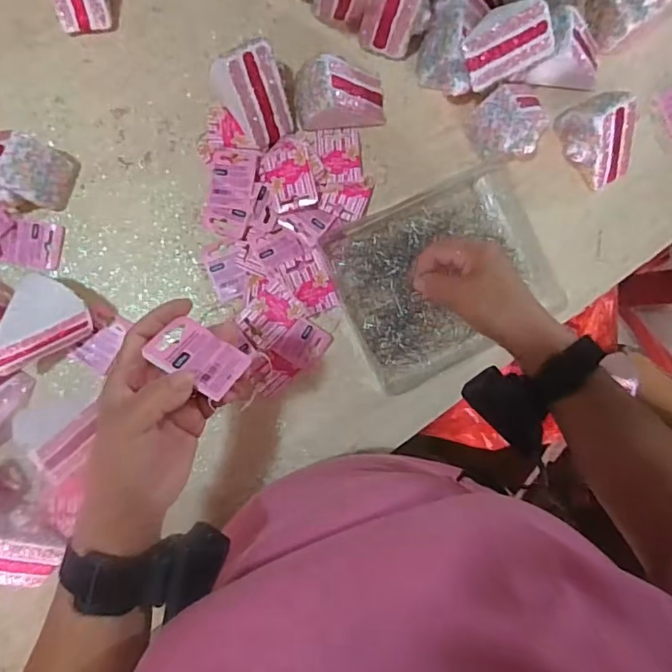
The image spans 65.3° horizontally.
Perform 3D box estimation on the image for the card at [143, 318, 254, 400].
[{"bbox_3d":[-0.091,0.013,0.352,0.059,0.004,0.044,32,44,0],"label":"card"}]

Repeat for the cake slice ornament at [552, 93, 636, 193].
[{"bbox_3d":[0.286,-0.211,0.563,0.065,0.067,0.092,-30,92,-3],"label":"cake slice ornament"}]

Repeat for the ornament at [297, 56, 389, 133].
[{"bbox_3d":[0.007,-0.246,0.536,0.097,0.072,0.061,-10,91,-4],"label":"ornament"}]

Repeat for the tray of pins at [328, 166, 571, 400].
[{"bbox_3d":[0.118,-0.066,0.564,0.223,0.028,0.188,-25,92,-9],"label":"tray of pins"}]

